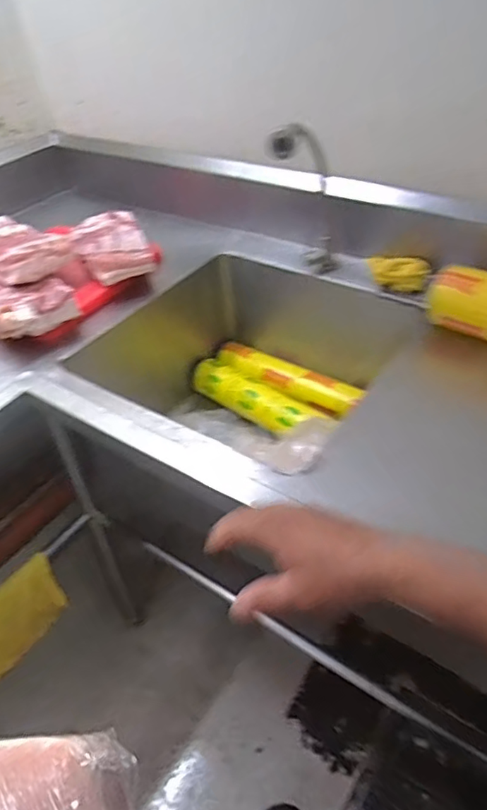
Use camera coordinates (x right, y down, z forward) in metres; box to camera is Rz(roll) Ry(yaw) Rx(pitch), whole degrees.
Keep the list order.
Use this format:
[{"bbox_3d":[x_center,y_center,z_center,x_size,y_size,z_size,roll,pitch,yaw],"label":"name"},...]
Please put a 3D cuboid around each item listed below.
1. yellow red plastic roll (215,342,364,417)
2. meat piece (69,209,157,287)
[{"bbox_3d":[0.097,-0.065,1.300,0.367,0.067,0.077,21,48,27],"label":"yellow red plastic roll"},{"bbox_3d":[-0.286,-0.342,1.166,0.145,0.049,0.245,-18,43,-13],"label":"meat piece"}]

